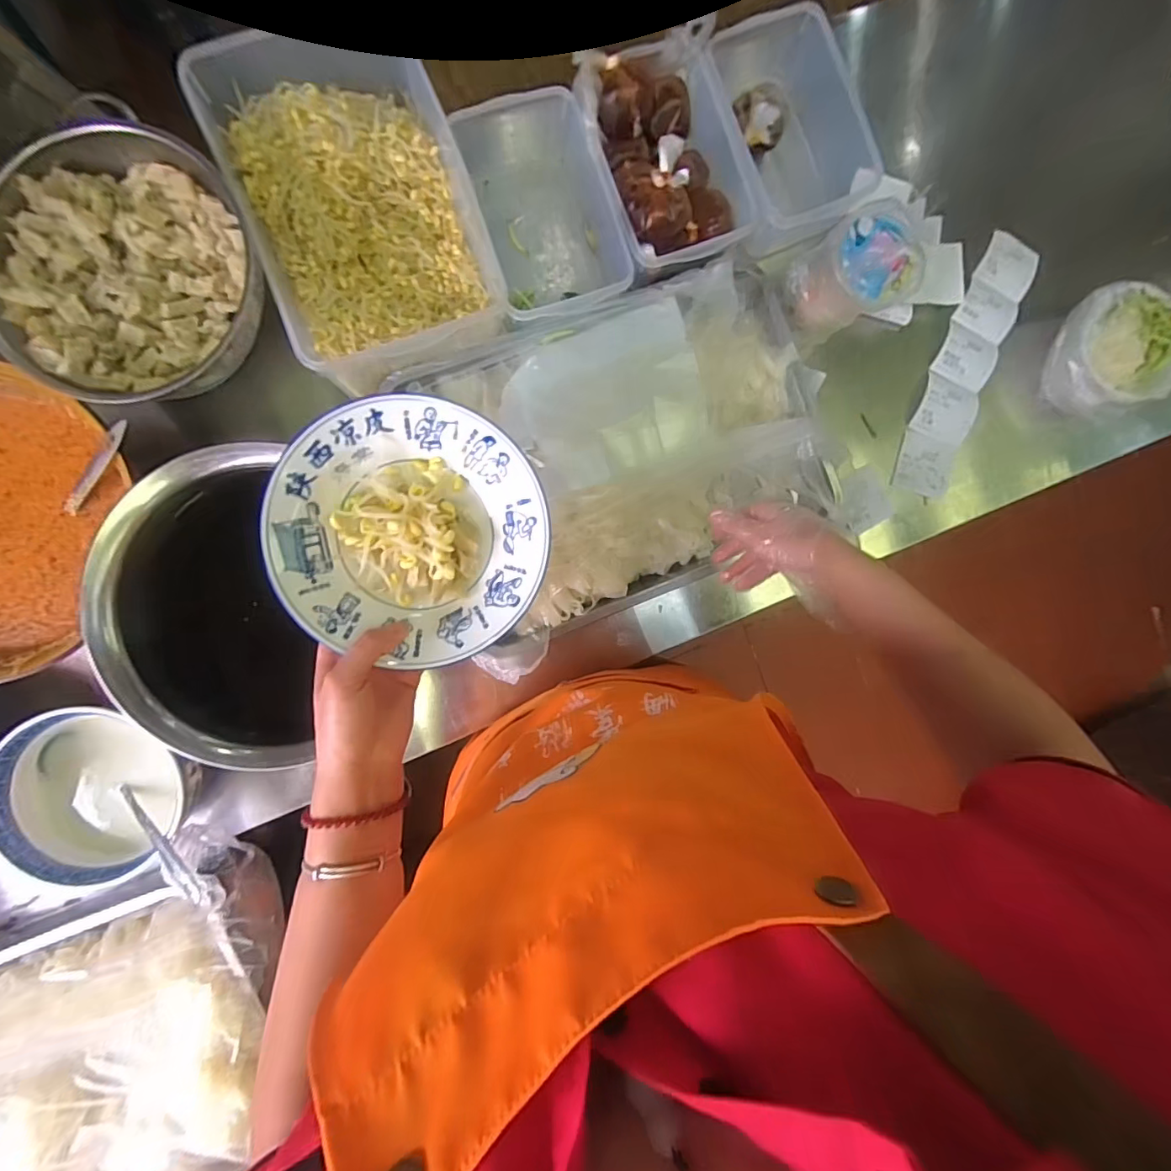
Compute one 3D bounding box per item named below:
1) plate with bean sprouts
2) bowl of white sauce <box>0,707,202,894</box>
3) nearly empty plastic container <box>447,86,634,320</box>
[{"bbox_3d":[-0.128,-0.040,0.395,0.190,0.048,0.190,3,91,-8],"label":"plate with bean sprouts"},{"bbox_3d":[-0.502,0.220,0.532,0.175,0.068,0.162,0,92,-8],"label":"bowl of white sauce"},{"bbox_3d":[-0.050,-0.421,0.607,0.129,0.123,0.217,-21,95,-7],"label":"nearly empty plastic container"}]

